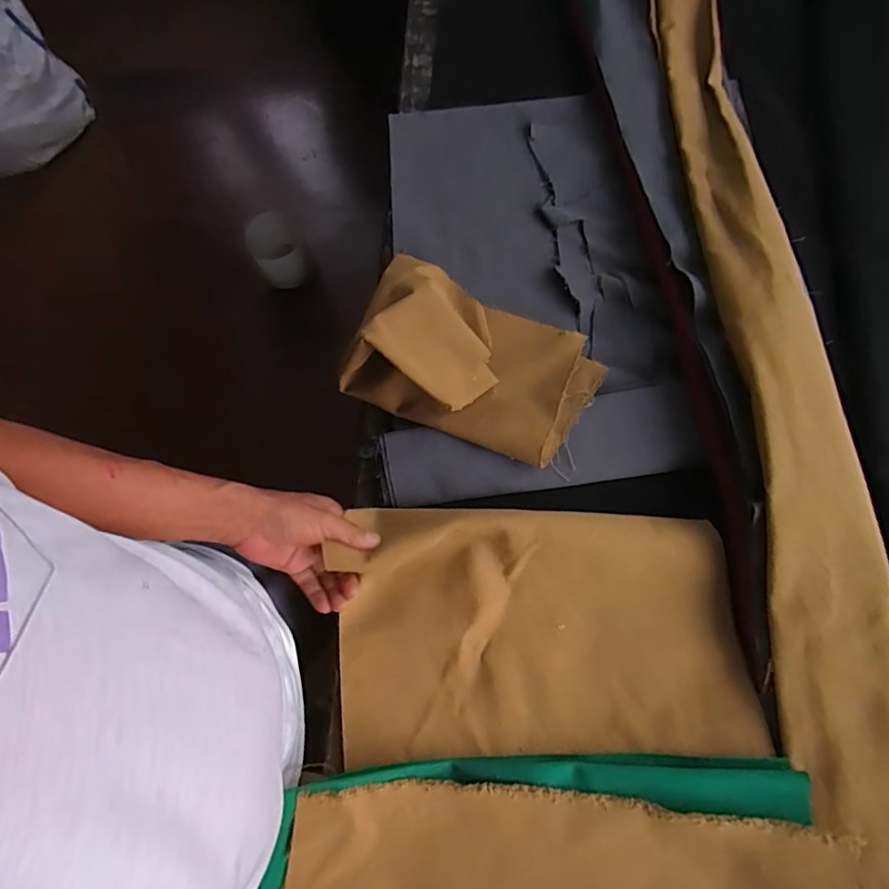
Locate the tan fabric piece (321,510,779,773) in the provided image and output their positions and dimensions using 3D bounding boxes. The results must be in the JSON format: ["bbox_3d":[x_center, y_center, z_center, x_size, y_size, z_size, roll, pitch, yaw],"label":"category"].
[{"bbox_3d":[0.088,0.170,0.513,0.370,0.064,0.219,-3,71,1],"label":"tan fabric piece"}]

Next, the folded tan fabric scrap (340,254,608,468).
[{"bbox_3d":[0.025,-0.098,0.554,0.258,0.075,0.170,24,76,11],"label":"folded tan fabric scrap"}]

